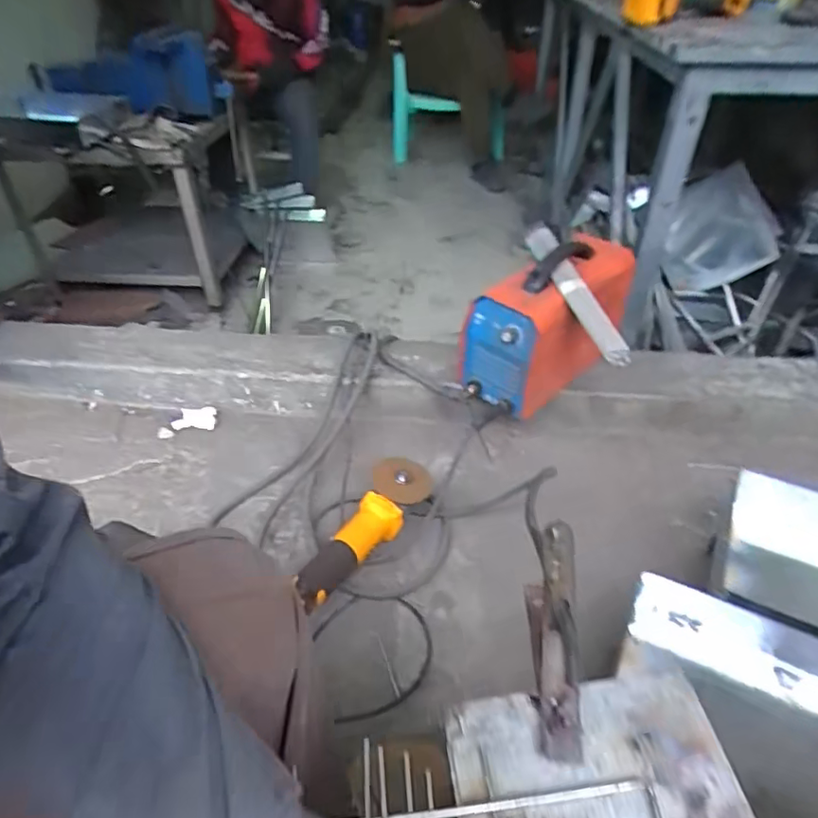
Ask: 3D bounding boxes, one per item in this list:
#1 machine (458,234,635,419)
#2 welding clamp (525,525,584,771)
[{"bbox_3d":[0.252,-0.156,1.009,0.316,0.244,0.159,-27,47,-28],"label":"machine"},{"bbox_3d":[0.099,0.149,0.384,0.033,0.019,0.162,7,41,8],"label":"welding clamp"}]

